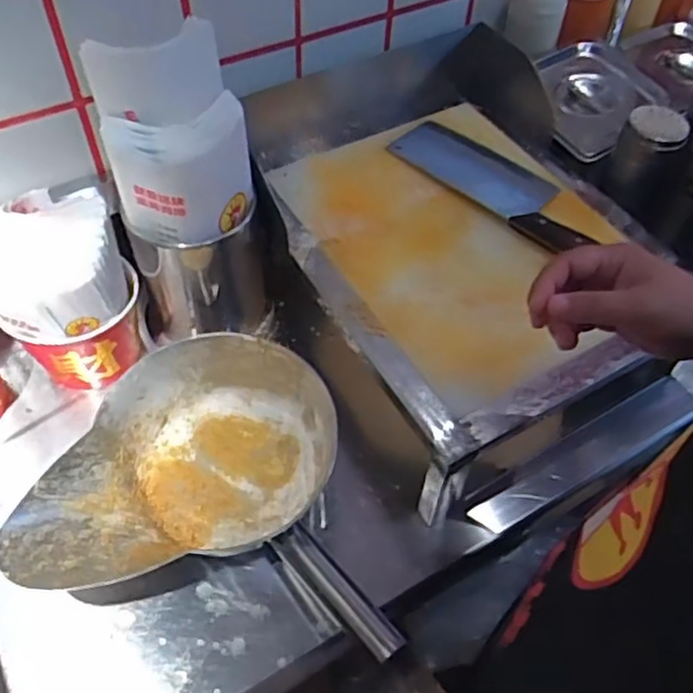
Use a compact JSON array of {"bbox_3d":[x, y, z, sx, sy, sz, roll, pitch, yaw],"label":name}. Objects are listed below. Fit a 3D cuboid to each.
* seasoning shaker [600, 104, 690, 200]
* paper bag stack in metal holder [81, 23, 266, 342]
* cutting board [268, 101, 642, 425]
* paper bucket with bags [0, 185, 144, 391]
[{"bbox_3d":[0.318,-0.206,0.726,0.062,0.077,0.060,28,58,17],"label":"seasoning shaker"},{"bbox_3d":[-0.149,-0.127,0.659,0.117,0.317,0.094,-15,56,-13],"label":"paper bag stack in metal holder"},{"bbox_3d":[0.126,-0.110,0.688,0.271,0.013,0.367,-25,59,-19],"label":"cutting board"},{"bbox_3d":[-0.275,-0.054,0.686,0.123,0.164,0.140,-13,56,-12],"label":"paper bucket with bags"}]

